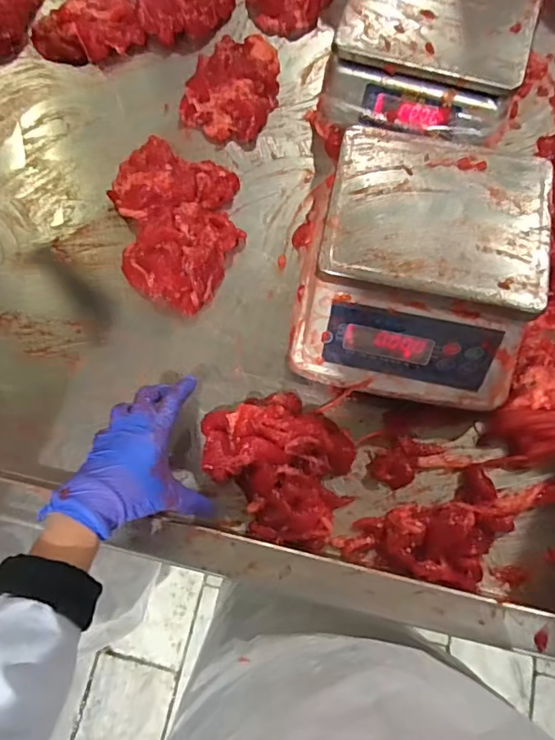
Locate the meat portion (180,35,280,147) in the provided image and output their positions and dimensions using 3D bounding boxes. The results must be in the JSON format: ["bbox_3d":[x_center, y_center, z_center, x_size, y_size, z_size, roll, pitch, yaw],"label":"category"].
[{"bbox_3d":[-0.057,-0.399,0.716,0.116,0.038,0.179,21,75,8],"label":"meat portion"}]

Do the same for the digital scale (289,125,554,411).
[{"bbox_3d":[0.143,-0.102,0.543,0.220,0.135,0.240,11,74,5],"label":"digital scale"}]

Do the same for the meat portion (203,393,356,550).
[{"bbox_3d":[-0.004,0.094,0.537,0.157,0.050,0.139,18,74,7],"label":"meat portion"}]

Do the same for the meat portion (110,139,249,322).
[{"bbox_3d":[-0.120,-0.182,0.636,0.149,0.063,0.224,-15,73,-3],"label":"meat portion"}]

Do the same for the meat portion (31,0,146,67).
[{"bbox_3d":[-0.282,-0.509,0.759,0.155,0.040,0.124,-18,73,-4],"label":"meat portion"}]

